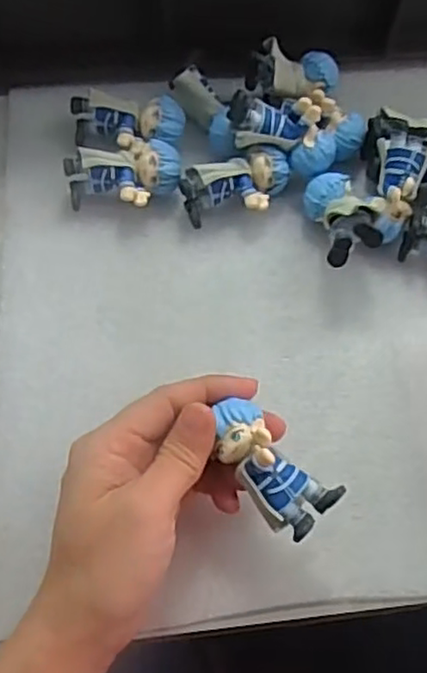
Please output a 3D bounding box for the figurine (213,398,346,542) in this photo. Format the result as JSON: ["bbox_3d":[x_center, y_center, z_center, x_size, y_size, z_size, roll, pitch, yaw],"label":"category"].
[{"bbox_3d":[0.024,0.052,0.268,0.027,0.018,0.058,-38,86,-17],"label":"figurine"}]

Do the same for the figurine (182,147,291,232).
[{"bbox_3d":[0.014,-0.080,0.369,0.058,0.029,0.031,-23,68,-11],"label":"figurine"}]

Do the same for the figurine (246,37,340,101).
[{"bbox_3d":[0.044,-0.153,0.387,0.060,0.023,0.027,-13,65,-27],"label":"figurine"}]

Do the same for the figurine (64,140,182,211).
[{"bbox_3d":[-0.049,-0.084,0.368,0.061,0.028,0.031,-10,66,-6],"label":"figurine"}]

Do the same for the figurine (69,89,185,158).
[{"bbox_3d":[-0.049,-0.119,0.381,0.062,0.024,0.030,1,65,-1],"label":"figurine"}]

